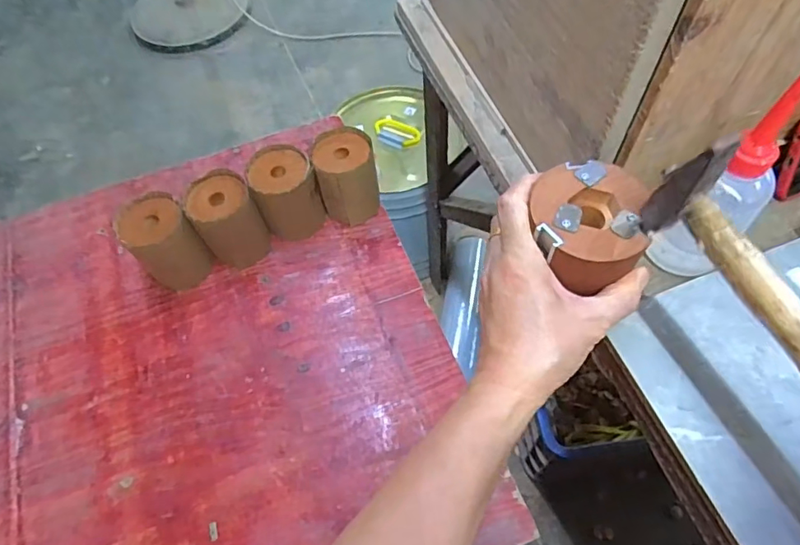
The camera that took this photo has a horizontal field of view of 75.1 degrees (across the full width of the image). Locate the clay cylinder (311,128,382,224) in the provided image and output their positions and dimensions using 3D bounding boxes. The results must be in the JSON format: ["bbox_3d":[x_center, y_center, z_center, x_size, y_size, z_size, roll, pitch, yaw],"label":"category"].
[{"bbox_3d":[-0.073,-0.129,0.723,0.081,0.113,0.087,0,63,0],"label":"clay cylinder"}]

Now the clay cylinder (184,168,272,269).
[{"bbox_3d":[-0.230,-0.069,0.702,0.081,0.110,0.079,-33,66,-15],"label":"clay cylinder"}]

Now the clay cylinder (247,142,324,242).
[{"bbox_3d":[-0.158,-0.111,0.724,0.080,0.114,0.084,0,63,0],"label":"clay cylinder"}]

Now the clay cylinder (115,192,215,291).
[{"bbox_3d":[-0.305,-0.038,0.687,0.078,0.112,0.086,-32,66,-14],"label":"clay cylinder"}]

